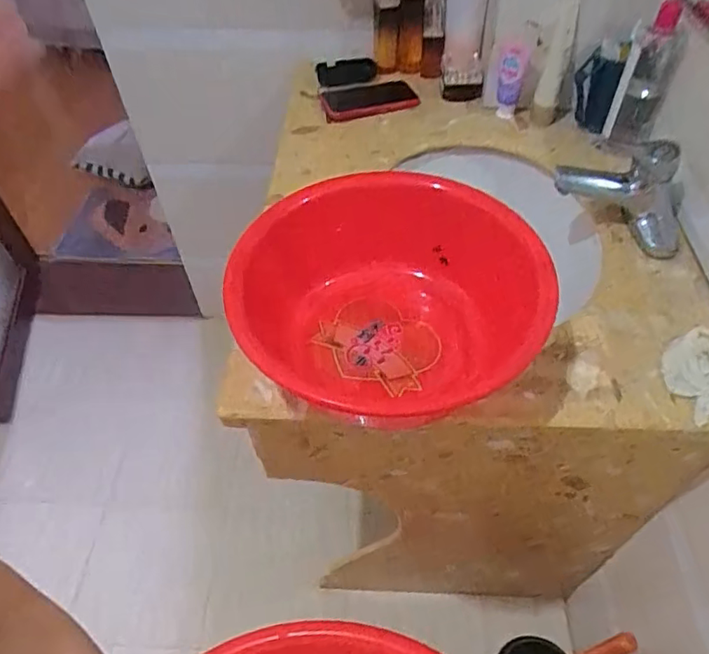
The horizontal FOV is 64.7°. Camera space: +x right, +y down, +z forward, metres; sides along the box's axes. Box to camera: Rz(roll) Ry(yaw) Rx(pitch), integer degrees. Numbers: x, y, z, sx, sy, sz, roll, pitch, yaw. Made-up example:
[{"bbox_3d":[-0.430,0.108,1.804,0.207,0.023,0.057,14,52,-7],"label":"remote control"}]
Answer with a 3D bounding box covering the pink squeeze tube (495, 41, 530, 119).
[{"bbox_3d":[0.261,-0.412,0.941,0.043,0.124,0.025,9,52,10],"label":"pink squeeze tube"}]

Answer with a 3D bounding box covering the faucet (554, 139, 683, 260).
[{"bbox_3d":[0.359,-0.183,0.735,0.167,0.127,0.083,28,58,23],"label":"faucet"}]

